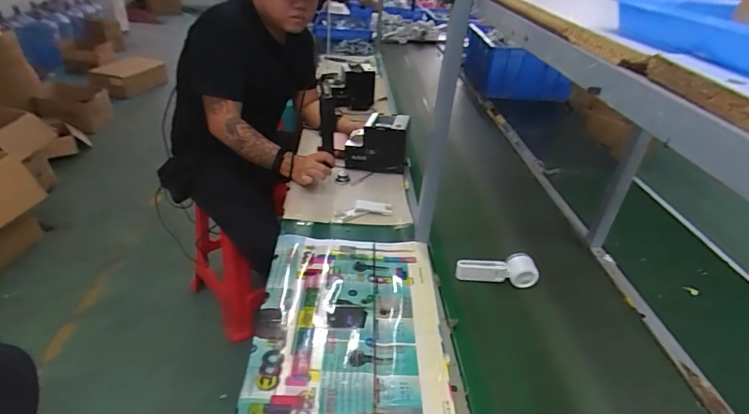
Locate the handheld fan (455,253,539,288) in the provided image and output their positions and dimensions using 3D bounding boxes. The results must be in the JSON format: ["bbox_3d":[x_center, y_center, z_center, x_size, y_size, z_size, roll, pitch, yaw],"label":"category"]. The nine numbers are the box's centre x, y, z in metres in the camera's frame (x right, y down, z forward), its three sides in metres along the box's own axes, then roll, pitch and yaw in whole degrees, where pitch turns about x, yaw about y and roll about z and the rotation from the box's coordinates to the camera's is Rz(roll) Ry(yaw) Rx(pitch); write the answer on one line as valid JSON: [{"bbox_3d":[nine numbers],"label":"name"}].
[{"bbox_3d":[0.267,0.143,0.971,0.174,0.057,0.038,-1,30,10],"label":"handheld fan"}]

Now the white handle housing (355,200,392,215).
[{"bbox_3d":[-0.002,-0.001,1.167,0.094,0.019,0.035,5,32,-3],"label":"white handle housing"}]

